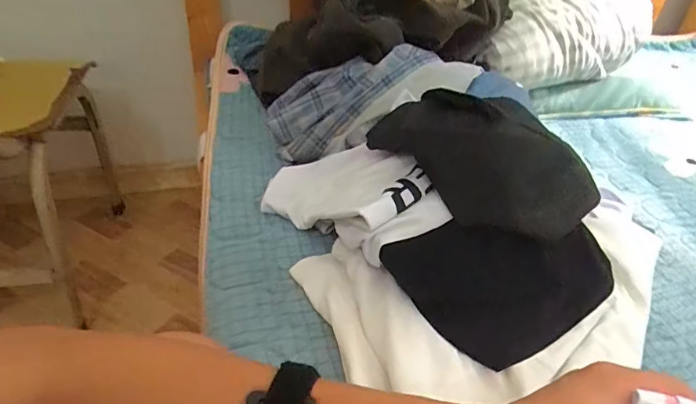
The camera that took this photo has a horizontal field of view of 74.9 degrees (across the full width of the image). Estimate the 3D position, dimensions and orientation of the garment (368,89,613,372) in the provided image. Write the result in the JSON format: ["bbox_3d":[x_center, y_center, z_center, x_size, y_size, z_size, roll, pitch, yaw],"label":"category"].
[{"bbox_3d":[0.150,0.001,0.519,0.228,0.193,0.282,-4,39,-12],"label":"garment"}]

